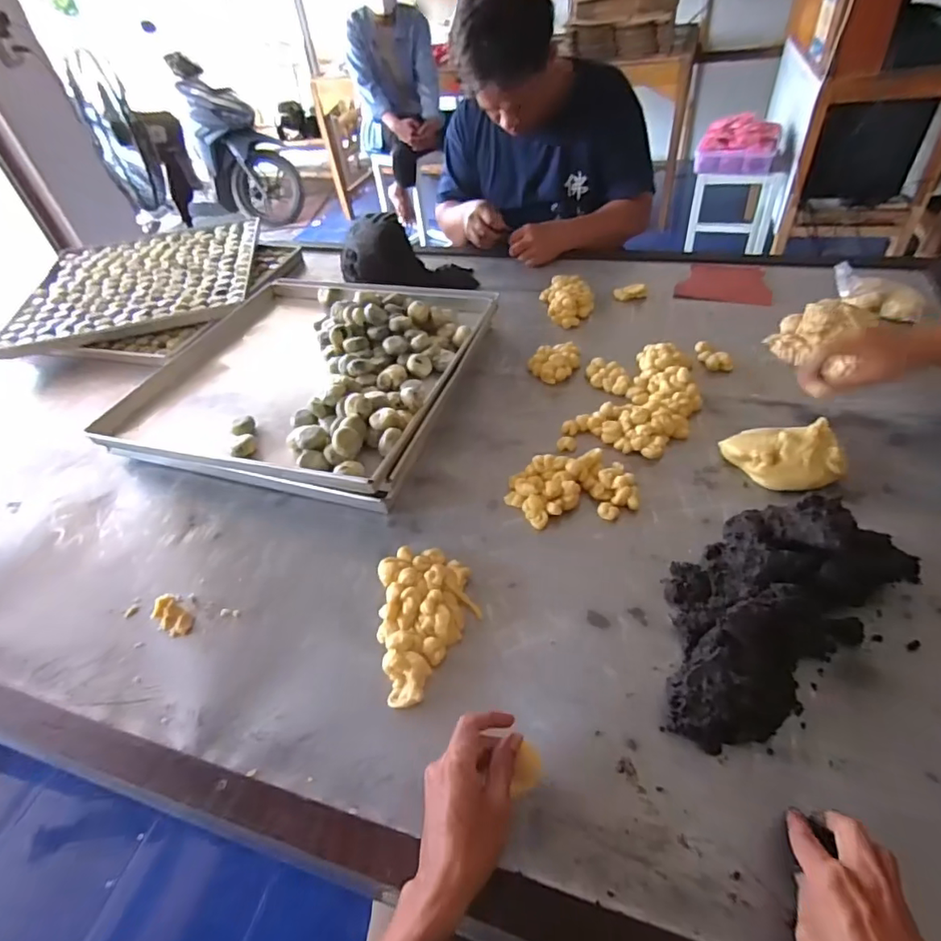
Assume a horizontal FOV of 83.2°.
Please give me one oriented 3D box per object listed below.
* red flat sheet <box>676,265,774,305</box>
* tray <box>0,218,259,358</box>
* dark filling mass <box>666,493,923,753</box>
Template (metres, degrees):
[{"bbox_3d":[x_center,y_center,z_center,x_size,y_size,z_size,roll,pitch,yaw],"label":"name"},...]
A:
[{"bbox_3d":[0.517,-0.378,1.071,0.173,0.010,0.125,16,60,26],"label":"red flat sheet"},{"bbox_3d":[-0.794,-0.473,1.288,0.524,0.025,0.511,-12,45,-4],"label":"tray"},{"bbox_3d":[0.299,0.127,0.542,0.309,0.075,0.162,-31,49,-21],"label":"dark filling mass"}]

